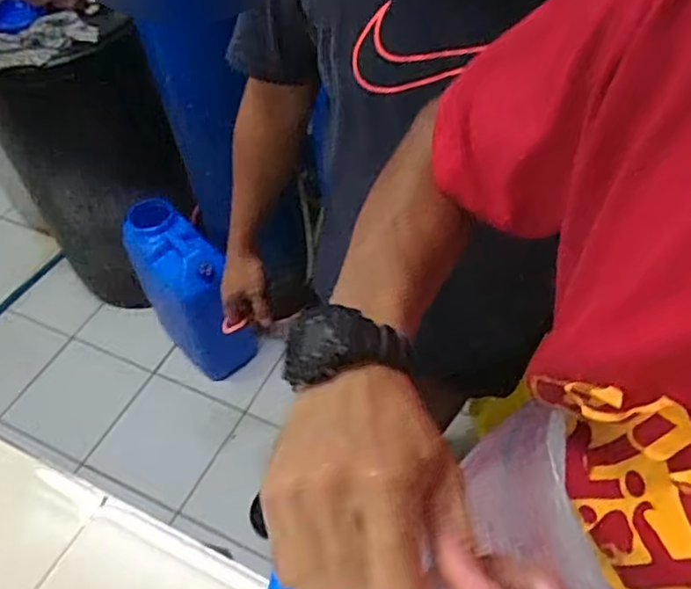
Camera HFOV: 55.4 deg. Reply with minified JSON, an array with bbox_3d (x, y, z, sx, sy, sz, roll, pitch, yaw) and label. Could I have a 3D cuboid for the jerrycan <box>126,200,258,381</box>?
[{"bbox_3d":[-0.409,-0.017,1.691,0.192,0.357,0.307,-34,56,-23],"label":"jerrycan"}]

